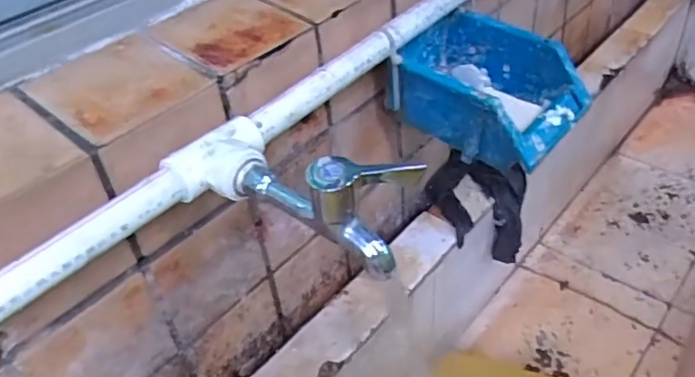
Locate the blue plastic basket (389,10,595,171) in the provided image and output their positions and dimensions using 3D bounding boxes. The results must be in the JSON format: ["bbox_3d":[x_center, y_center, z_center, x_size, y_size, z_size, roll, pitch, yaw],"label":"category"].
[{"bbox_3d":[0.133,-0.097,0.573,0.169,0.075,0.134,19,46,28],"label":"blue plastic basket"}]

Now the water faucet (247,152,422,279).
[{"bbox_3d":[-0.020,0.004,0.372,0.125,0.067,0.045,16,44,25],"label":"water faucet"}]

